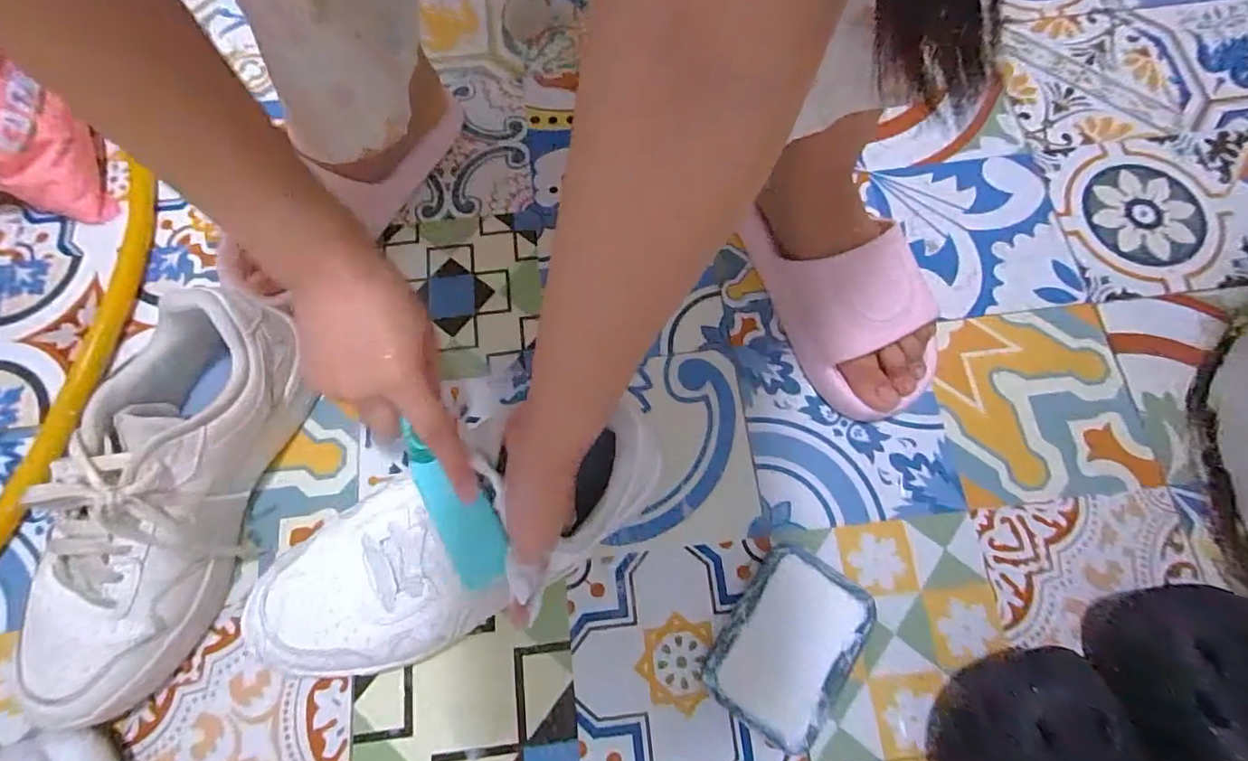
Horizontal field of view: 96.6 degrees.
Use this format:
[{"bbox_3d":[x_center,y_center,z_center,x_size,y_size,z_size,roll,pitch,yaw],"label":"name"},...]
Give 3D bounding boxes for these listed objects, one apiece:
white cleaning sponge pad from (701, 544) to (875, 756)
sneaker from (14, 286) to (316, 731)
[{"bbox_3d":[0.114,0.181,0.381,0.082,0.022,0.114,34,75,10],"label":"white cleaning sponge pad"},{"bbox_3d":[-0.306,0.076,0.370,0.082,0.105,0.268,19,73,5],"label":"sneaker"}]

